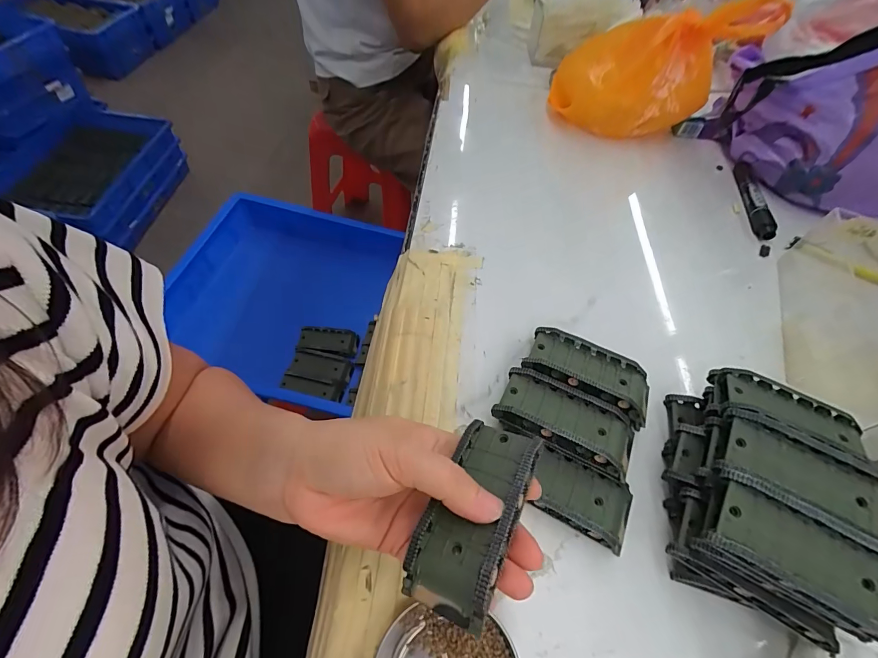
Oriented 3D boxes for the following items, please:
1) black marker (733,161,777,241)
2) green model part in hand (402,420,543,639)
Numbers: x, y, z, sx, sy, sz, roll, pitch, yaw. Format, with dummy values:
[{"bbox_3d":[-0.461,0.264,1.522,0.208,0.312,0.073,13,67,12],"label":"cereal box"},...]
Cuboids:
[{"bbox_3d":[0.391,-0.165,0.473,0.019,0.012,0.143,14,56,5],"label":"black marker"},{"bbox_3d":[0.019,0.092,0.199,0.046,0.025,0.096,30,56,14],"label":"green model part in hand"}]

